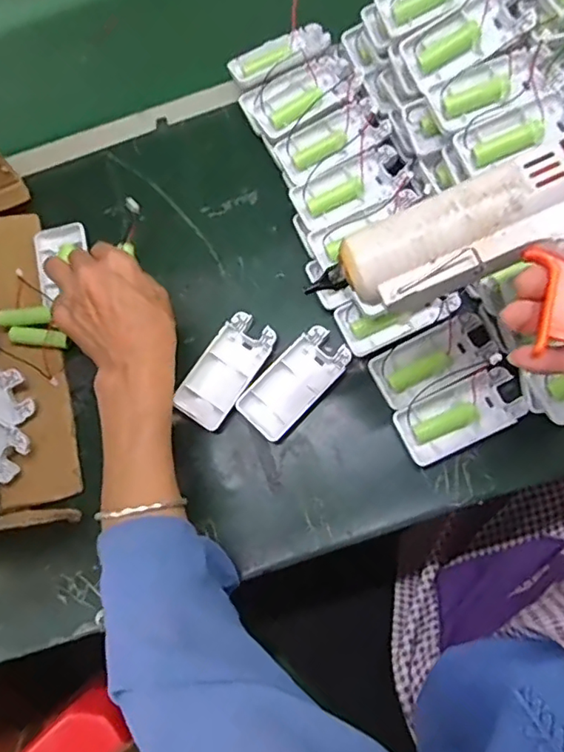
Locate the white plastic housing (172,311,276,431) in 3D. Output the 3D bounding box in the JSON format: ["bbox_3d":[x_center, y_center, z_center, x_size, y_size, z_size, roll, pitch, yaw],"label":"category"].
[{"bbox_3d":[-0.046,-0.004,0.454,0.045,0.020,0.093,33,81,14],"label":"white plastic housing"}]

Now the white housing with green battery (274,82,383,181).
[{"bbox_3d":[0.046,-0.197,0.483,0.098,0.037,0.056,-36,74,-3],"label":"white housing with green battery"}]

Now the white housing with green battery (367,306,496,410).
[{"bbox_3d":[0.118,-0.014,0.437,0.096,0.023,0.043,-30,74,-2],"label":"white housing with green battery"}]

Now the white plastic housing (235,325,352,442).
[{"bbox_3d":[0.010,0.005,0.444,0.093,0.016,0.044,-45,75,-6],"label":"white plastic housing"}]

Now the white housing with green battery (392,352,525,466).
[{"bbox_3d":[0.136,0.027,0.425,0.097,0.023,0.051,-27,74,-1],"label":"white housing with green battery"}]

